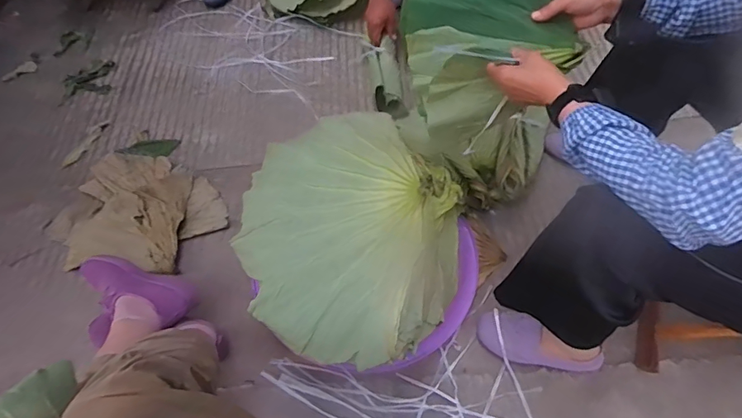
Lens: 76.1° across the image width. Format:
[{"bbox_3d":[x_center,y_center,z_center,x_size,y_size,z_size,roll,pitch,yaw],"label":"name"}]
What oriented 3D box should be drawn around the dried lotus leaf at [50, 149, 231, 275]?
[{"bbox_3d":[-0.572,0.005,1.180,0.416,0.052,0.334,11,53,10],"label":"dried lotus leaf"}]

